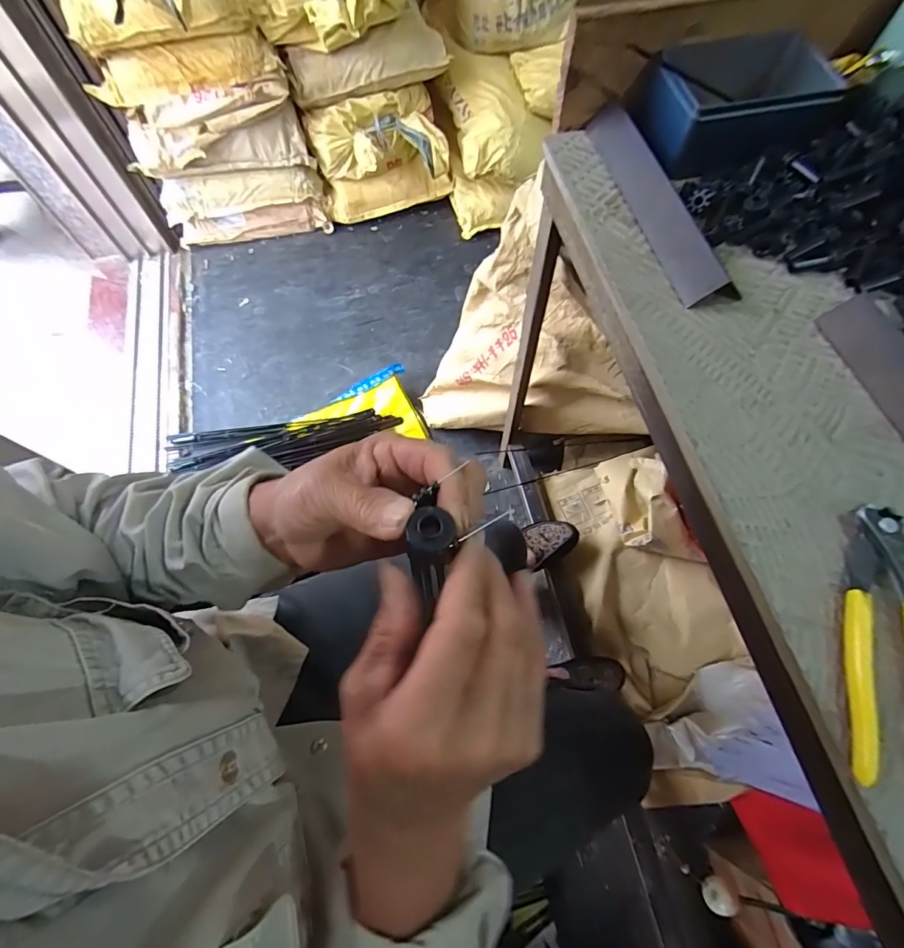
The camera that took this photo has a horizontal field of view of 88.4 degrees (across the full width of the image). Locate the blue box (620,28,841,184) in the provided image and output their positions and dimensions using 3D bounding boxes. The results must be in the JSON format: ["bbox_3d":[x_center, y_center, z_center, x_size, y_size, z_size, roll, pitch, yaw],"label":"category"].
[{"bbox_3d":[0.272,-0.348,0.435,0.183,0.056,0.109,-15,67,-5],"label":"blue box"}]

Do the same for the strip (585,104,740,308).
[{"bbox_3d":[0.181,-0.245,0.422,0.038,0.023,0.231,-27,65,24],"label":"strip"}]

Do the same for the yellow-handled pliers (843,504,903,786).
[{"bbox_3d":[0.264,0.098,0.280,0.043,0.014,0.161,13,68,7],"label":"yellow-handled pliers"}]

